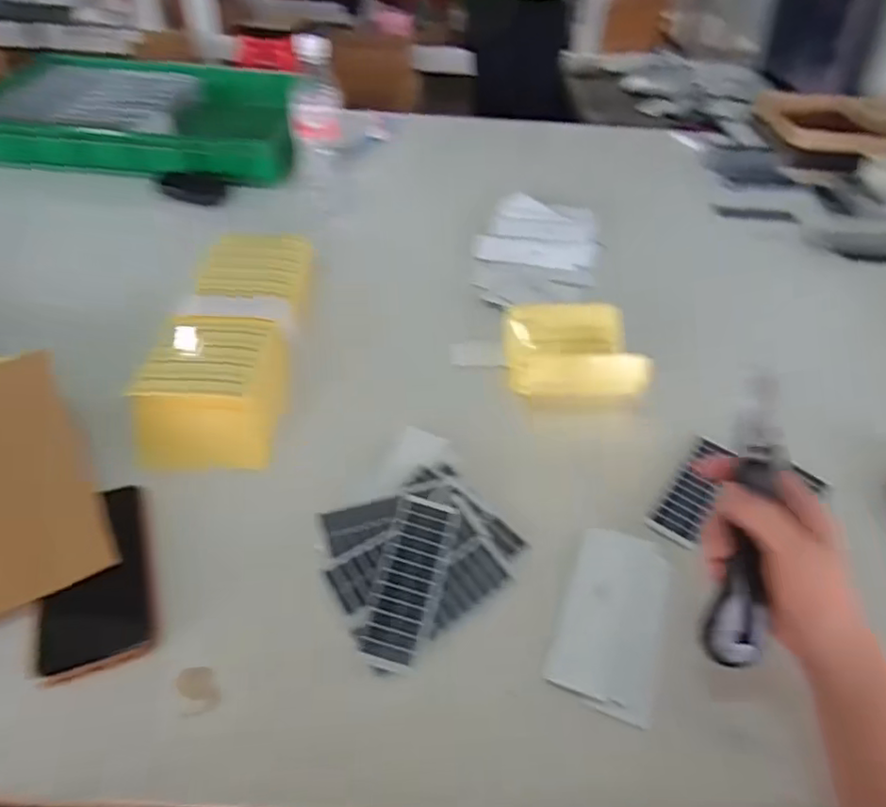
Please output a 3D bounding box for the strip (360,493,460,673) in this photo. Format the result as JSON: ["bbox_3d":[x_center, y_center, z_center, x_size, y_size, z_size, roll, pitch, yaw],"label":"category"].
[{"bbox_3d":[-0.024,0.130,0.462,0.048,0.004,0.133,17,51,1],"label":"strip"}]

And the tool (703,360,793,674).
[{"bbox_3d":[0.193,0.072,0.381,0.031,0.187,0.027,6,-1,2],"label":"tool"}]

